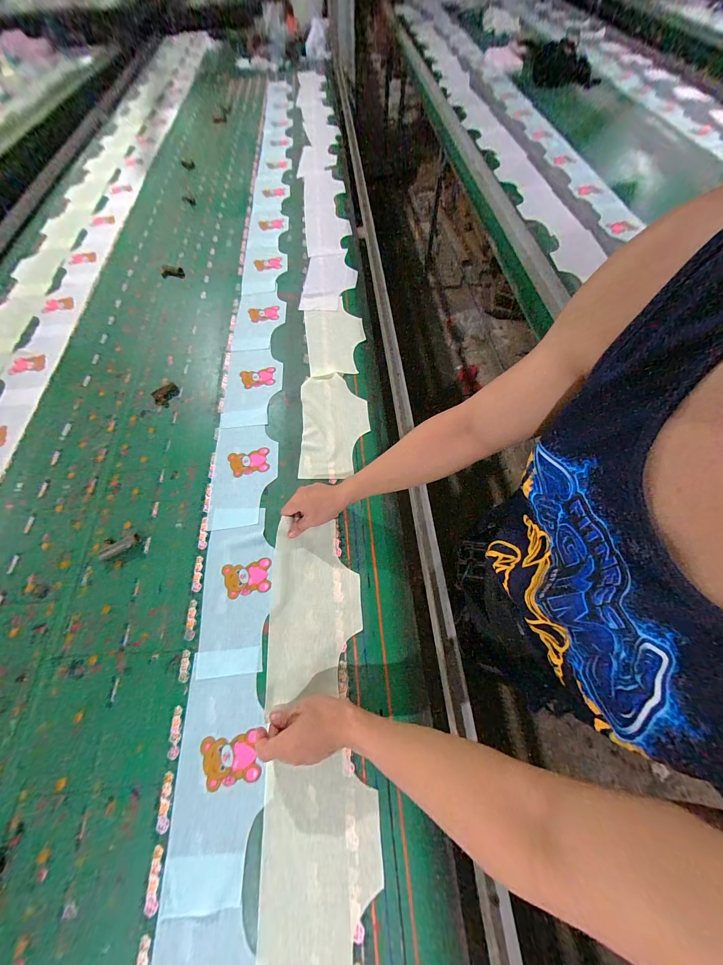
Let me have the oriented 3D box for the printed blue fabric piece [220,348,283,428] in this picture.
[{"bbox_3d":[-0.264,-0.237,0.762,0.134,0.009,0.233,-2,66,-1],"label":"printed blue fabric piece"}]

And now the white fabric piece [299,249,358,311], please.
[{"bbox_3d":[-0.094,-0.603,0.926,0.151,0.013,0.252,3,64,2],"label":"white fabric piece"}]

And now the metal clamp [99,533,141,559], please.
[{"bbox_3d":[-0.455,0.116,0.585,0.065,0.017,0.036,-27,67,-12],"label":"metal clamp"}]

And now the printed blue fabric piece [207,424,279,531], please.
[{"bbox_3d":[-0.247,-0.022,0.658,0.138,0.007,0.237,-8,64,0],"label":"printed blue fabric piece"}]

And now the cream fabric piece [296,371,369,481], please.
[{"bbox_3d":[-0.060,-0.133,0.701,0.149,0.009,0.264,-3,64,-1],"label":"cream fabric piece"}]

